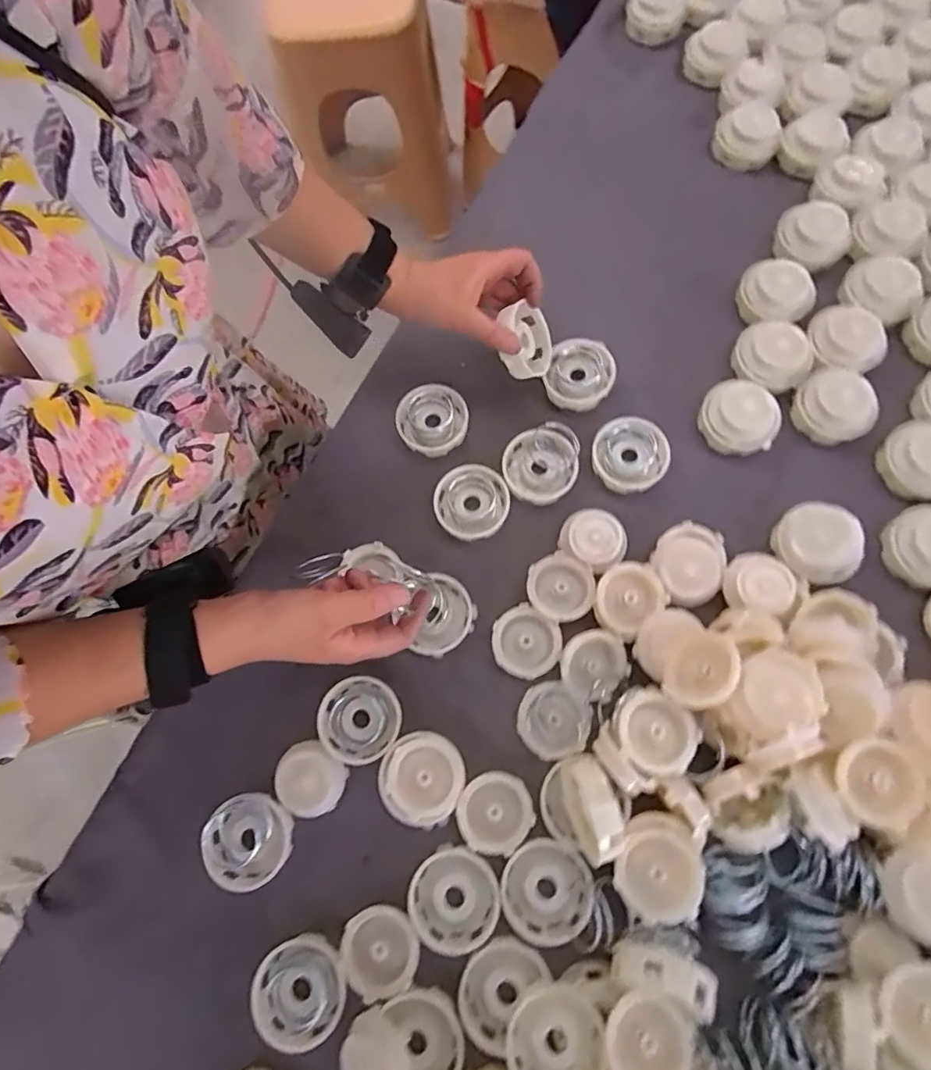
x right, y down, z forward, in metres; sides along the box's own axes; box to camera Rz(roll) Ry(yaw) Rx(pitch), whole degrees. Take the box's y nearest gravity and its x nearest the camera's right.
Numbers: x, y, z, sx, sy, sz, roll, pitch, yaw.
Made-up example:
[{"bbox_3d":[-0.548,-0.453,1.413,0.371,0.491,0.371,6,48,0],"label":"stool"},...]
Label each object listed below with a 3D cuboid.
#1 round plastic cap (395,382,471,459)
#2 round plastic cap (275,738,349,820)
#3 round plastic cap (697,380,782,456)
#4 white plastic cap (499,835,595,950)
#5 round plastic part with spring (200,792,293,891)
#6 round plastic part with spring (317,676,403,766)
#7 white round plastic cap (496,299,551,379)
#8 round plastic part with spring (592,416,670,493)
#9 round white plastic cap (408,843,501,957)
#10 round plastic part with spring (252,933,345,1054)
[{"bbox_3d":[-0.029,-0.103,0.492,0.061,0.010,0.062,0,76,2],"label":"round plastic cap"},{"bbox_3d":[-0.117,0.185,0.421,0.051,0.027,0.050,0,76,2],"label":"round plastic cap"},{"bbox_3d":[0.229,-0.098,0.467,0.063,0.040,0.059,0,76,2],"label":"round plastic cap"},{"bbox_3d":[0.056,0.246,0.387,0.062,0.022,0.058,0,76,2],"label":"white plastic cap"},{"bbox_3d":[-0.157,0.223,0.404,0.056,0.038,0.060,33,77,11],"label":"round plastic part with spring"},{"bbox_3d":[-0.081,0.142,0.433,0.061,0.024,0.062,0,76,2],"label":"round plastic part with spring"},{"bbox_3d":[0.051,-0.162,0.469,0.016,0.058,0.057,-1,107,36],"label":"white round plastic cap"},{"bbox_3d":[0.140,-0.067,0.475,0.058,0.025,0.061,0,76,2],"label":"round plastic part with spring"},{"bbox_3d":[-0.007,0.255,0.391,0.062,0.014,0.062,0,73,2],"label":"round white plastic cap"},{"bbox_3d":[-0.112,0.309,0.378,0.060,0.025,0.057,0,76,2],"label":"round plastic part with spring"}]

